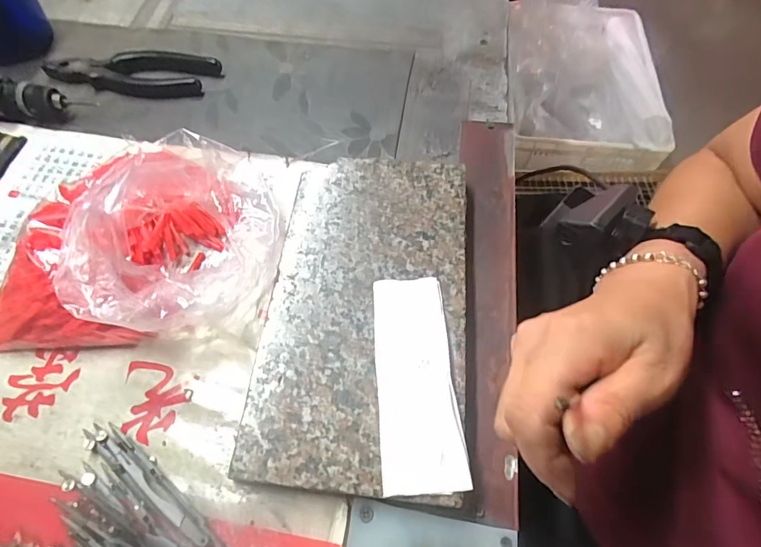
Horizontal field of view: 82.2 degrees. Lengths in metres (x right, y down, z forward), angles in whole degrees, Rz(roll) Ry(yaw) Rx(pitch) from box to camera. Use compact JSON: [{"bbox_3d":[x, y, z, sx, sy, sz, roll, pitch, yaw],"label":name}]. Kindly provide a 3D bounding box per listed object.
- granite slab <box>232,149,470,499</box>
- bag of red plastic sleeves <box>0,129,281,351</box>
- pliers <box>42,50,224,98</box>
[{"bbox_3d":[-0.009,0.021,0.304,0.130,0.024,0.236,5,62,3],"label":"granite slab"},{"bbox_3d":[-0.176,-0.031,0.313,0.194,0.069,0.162,-1,62,0],"label":"bag of red plastic sleeves"},{"bbox_3d":[-0.244,-0.196,0.427,0.167,0.017,0.045,3,62,2],"label":"pliers"}]

